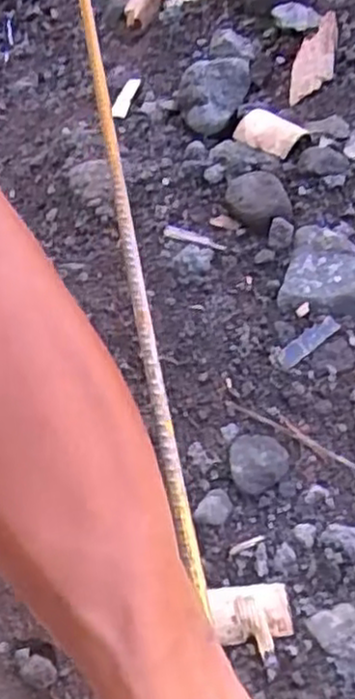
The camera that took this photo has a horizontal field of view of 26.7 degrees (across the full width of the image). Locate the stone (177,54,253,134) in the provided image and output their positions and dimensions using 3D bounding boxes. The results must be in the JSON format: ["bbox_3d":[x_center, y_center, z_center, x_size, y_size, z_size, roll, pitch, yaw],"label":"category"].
[{"bbox_3d":[0.038,-0.249,0.729,0.071,0.038,0.076,-5,57,0],"label":"stone"}]

